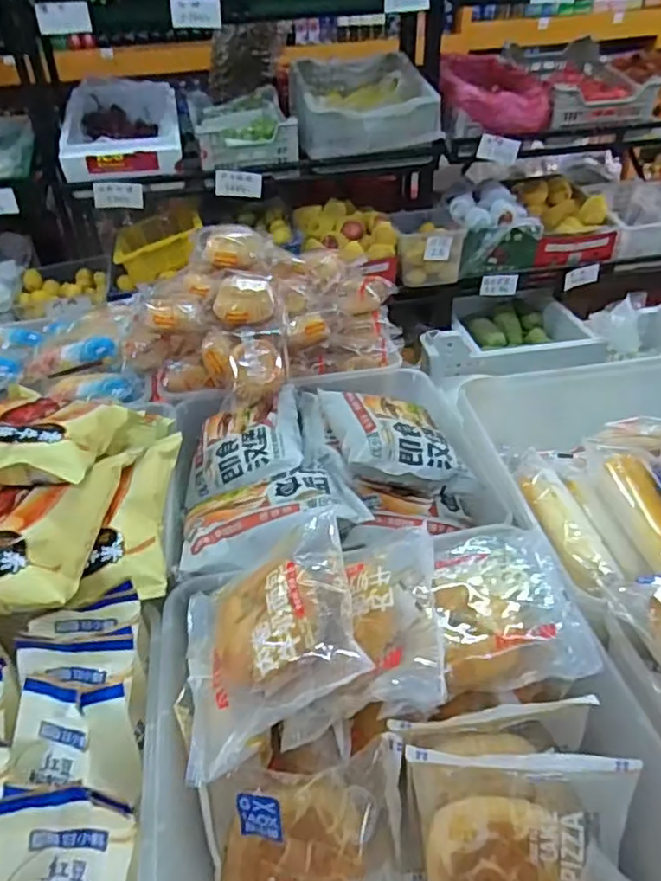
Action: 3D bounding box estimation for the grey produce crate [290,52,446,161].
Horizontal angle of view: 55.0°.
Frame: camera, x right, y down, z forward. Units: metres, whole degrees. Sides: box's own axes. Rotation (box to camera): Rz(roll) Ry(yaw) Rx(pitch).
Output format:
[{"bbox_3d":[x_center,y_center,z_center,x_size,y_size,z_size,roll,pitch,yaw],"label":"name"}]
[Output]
[{"bbox_3d":[0.071,-0.760,1.442,0.319,0.167,0.239,-5,36,-2],"label":"grey produce crate"}]

